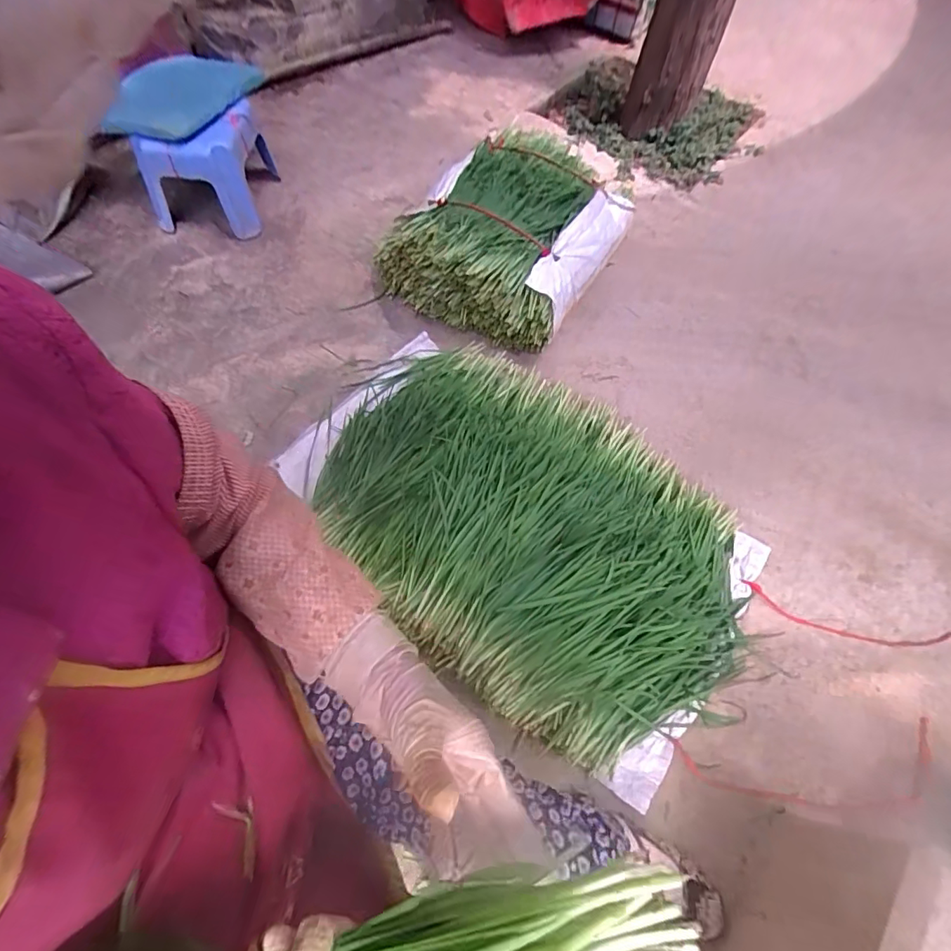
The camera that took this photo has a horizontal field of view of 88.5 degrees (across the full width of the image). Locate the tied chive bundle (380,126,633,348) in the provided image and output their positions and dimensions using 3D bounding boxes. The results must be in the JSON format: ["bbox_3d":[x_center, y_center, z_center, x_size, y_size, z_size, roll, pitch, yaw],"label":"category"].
[{"bbox_3d":[0.109,-0.625,1.216,0.448,0.199,0.605,26,62,12],"label":"tied chive bundle"}]

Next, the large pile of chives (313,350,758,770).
[{"bbox_3d":[0.082,0.078,0.863,0.806,0.174,0.519,32,63,15],"label":"large pile of chives"}]

